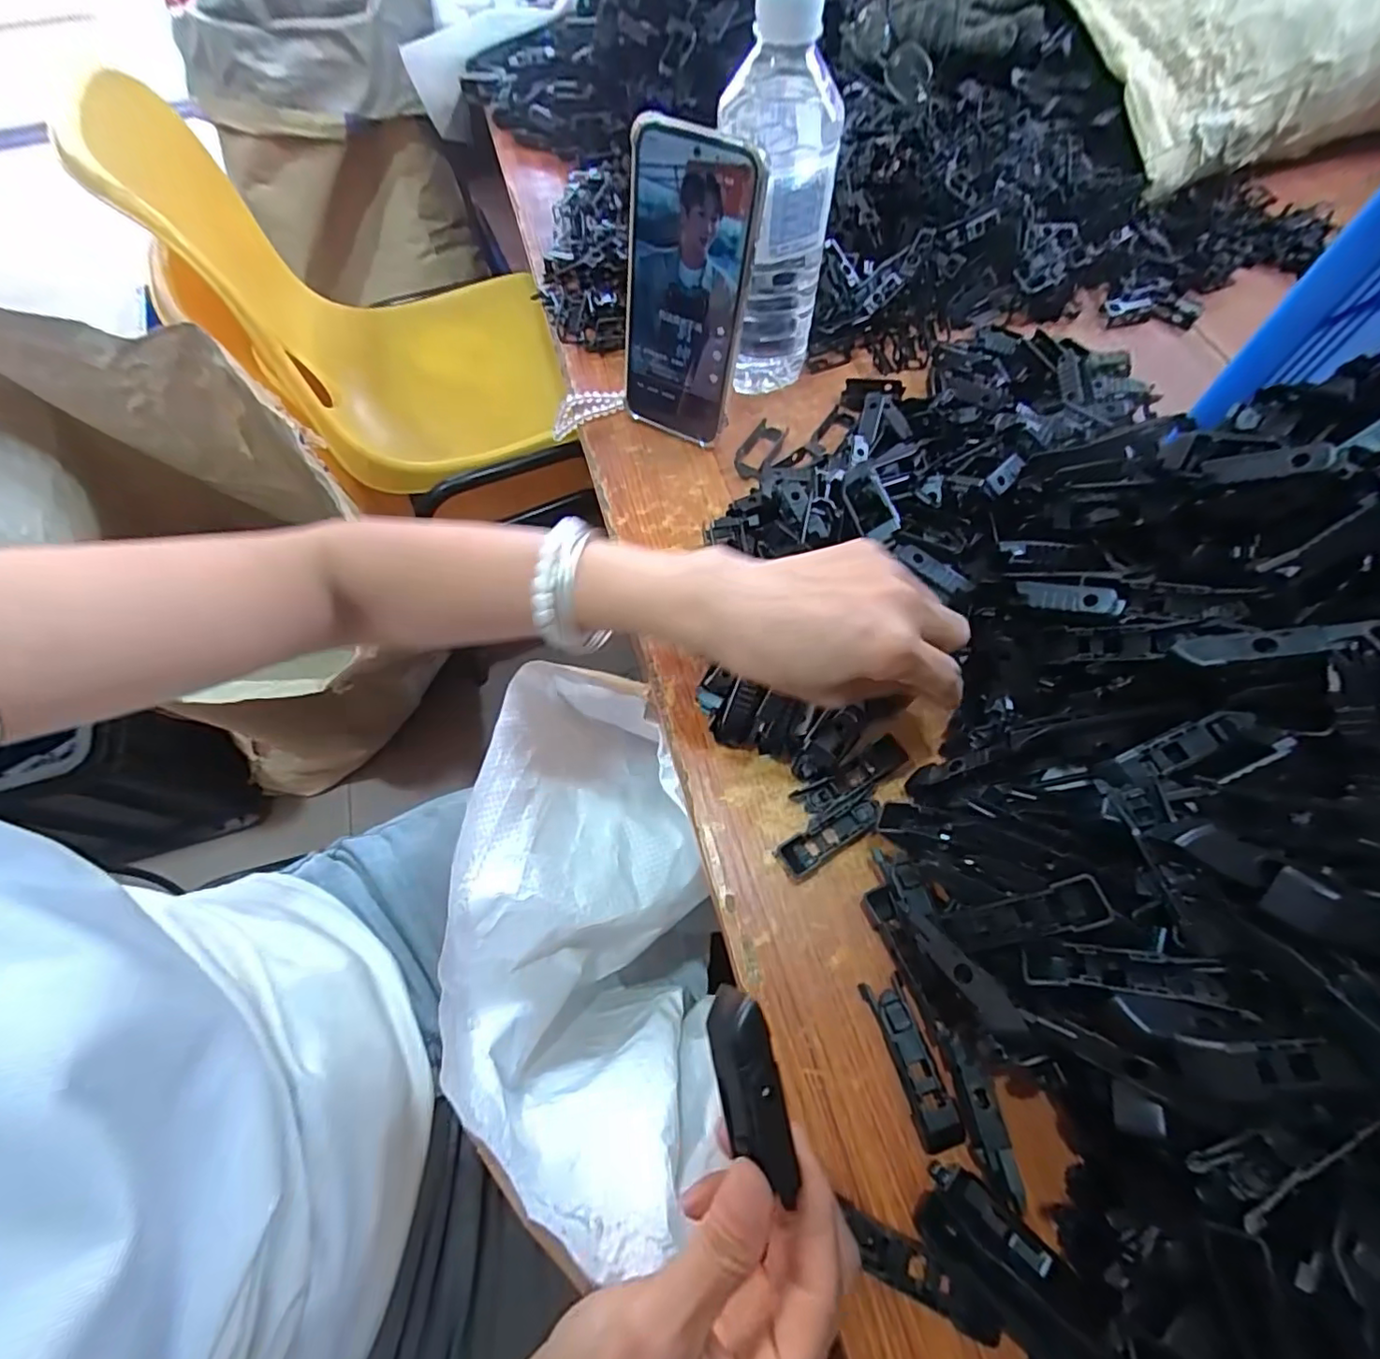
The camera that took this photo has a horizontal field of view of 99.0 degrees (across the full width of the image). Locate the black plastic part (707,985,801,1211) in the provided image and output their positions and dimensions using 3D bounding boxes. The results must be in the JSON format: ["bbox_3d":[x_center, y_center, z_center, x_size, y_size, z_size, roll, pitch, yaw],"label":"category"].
[{"bbox_3d":[0.021,0.138,0.196,0.020,0.012,0.063,-14,83,-4],"label":"black plastic part"}]

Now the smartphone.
[{"bbox_3d":[-0.006,-0.241,0.376,0.084,0.164,0.010,27,53,12],"label":"smartphone"}]

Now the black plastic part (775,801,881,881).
[{"bbox_3d":[0.076,0.083,0.312,0.061,0.012,0.018,-29,67,-10],"label":"black plastic part"}]

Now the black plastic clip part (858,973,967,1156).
[{"bbox_3d":[0.101,0.173,0.265,0.019,0.017,0.068,-17,65,-5],"label":"black plastic clip part"}]

